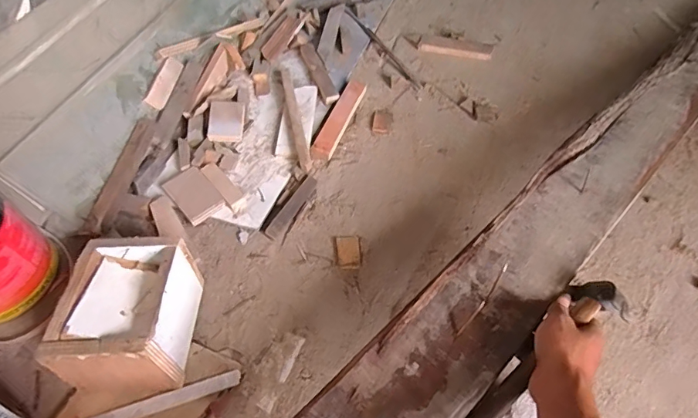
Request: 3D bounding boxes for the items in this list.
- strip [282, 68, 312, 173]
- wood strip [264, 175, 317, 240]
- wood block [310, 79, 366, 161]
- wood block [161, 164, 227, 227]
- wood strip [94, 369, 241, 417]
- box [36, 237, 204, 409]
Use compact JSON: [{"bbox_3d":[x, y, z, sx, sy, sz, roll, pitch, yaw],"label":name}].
[{"bbox_3d":[-0.099,-0.168,0.818,0.020,0.011,0.266,-13,54,-5],"label":"strip"},{"bbox_3d":[-0.088,-0.003,0.715,0.022,0.005,0.120,38,64,-3],"label":"wood strip"},{"bbox_3d":[-0.016,-0.163,0.827,0.035,0.018,0.210,15,57,15],"label":"wood block"},{"bbox_3d":[-0.247,-0.023,0.730,0.061,0.013,0.102,-37,60,-20],"label":"wood block"},{"bbox_3d":[-0.248,0.238,0.544,0.236,0.007,0.018,-17,55,-8],"label":"wood strip"},{"bbox_3d":[-0.268,0.134,0.572,0.126,0.118,0.173,-1,54,4],"label":"box"}]

